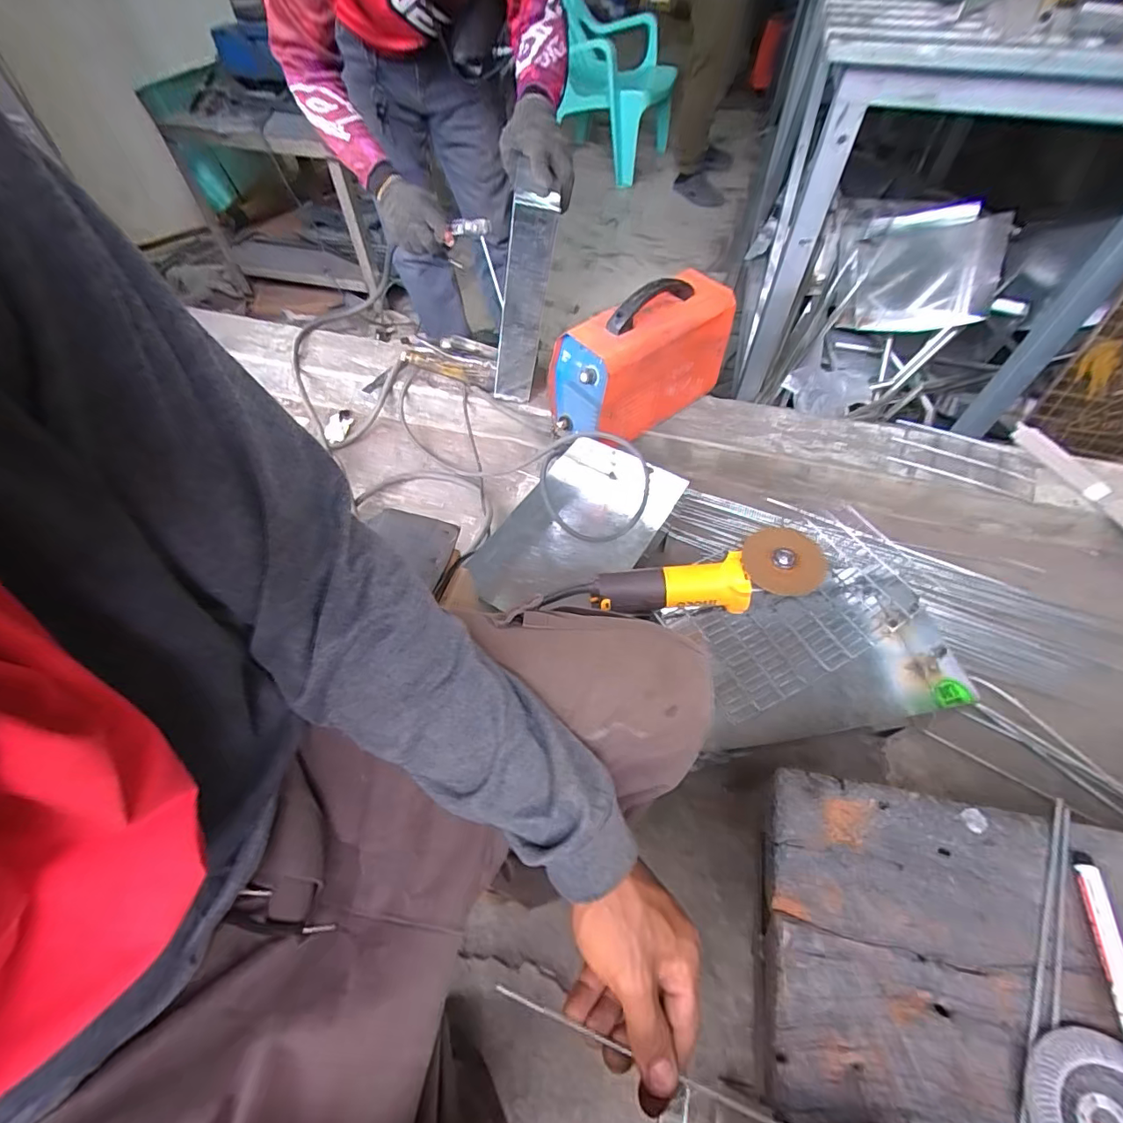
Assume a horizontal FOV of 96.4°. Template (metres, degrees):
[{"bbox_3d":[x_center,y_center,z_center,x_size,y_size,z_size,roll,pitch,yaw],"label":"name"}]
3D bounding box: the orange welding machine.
[{"bbox_3d":[0.155,-0.370,0.925,0.323,0.215,0.156,-27,60,-17],"label":"orange welding machine"}]

